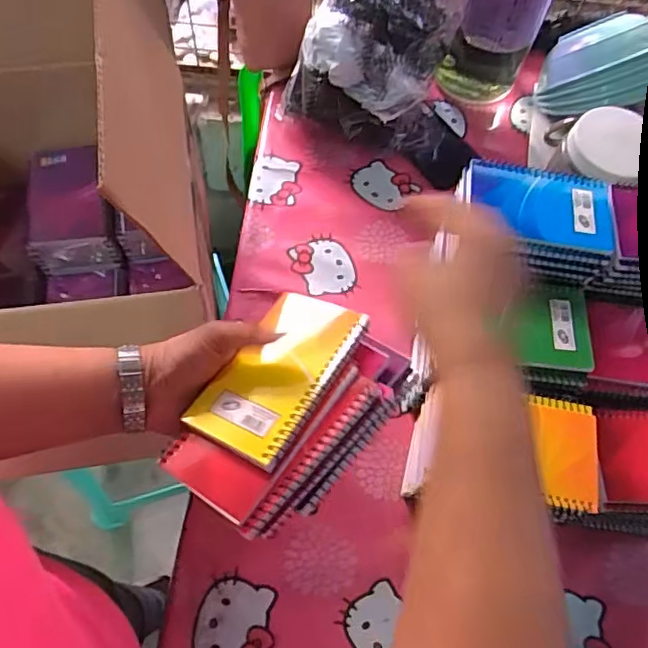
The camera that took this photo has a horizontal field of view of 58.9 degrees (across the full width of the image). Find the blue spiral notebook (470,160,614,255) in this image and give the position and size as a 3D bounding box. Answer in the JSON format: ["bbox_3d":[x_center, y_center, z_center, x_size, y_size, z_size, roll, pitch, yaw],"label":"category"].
[{"bbox_3d":[0.201,-0.109,0.534,0.130,0.006,0.082,8,67,1],"label":"blue spiral notebook"}]

